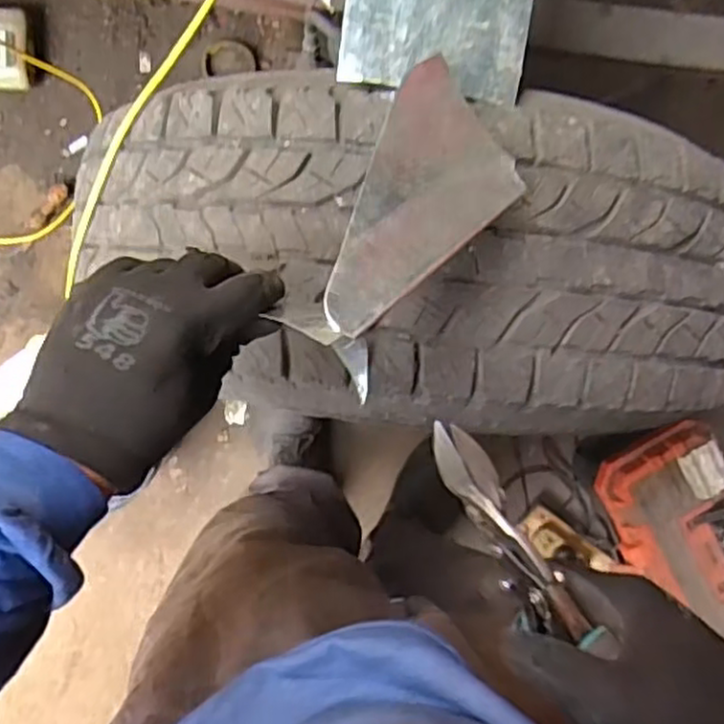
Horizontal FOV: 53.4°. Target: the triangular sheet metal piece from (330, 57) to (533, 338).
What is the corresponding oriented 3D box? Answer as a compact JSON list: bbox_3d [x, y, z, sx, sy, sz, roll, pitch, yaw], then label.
[{"bbox_3d":[0.045,-0.094,0.431,0.091,0.010,0.210,22,59,-8],"label":"triangular sheet metal piece"}]

